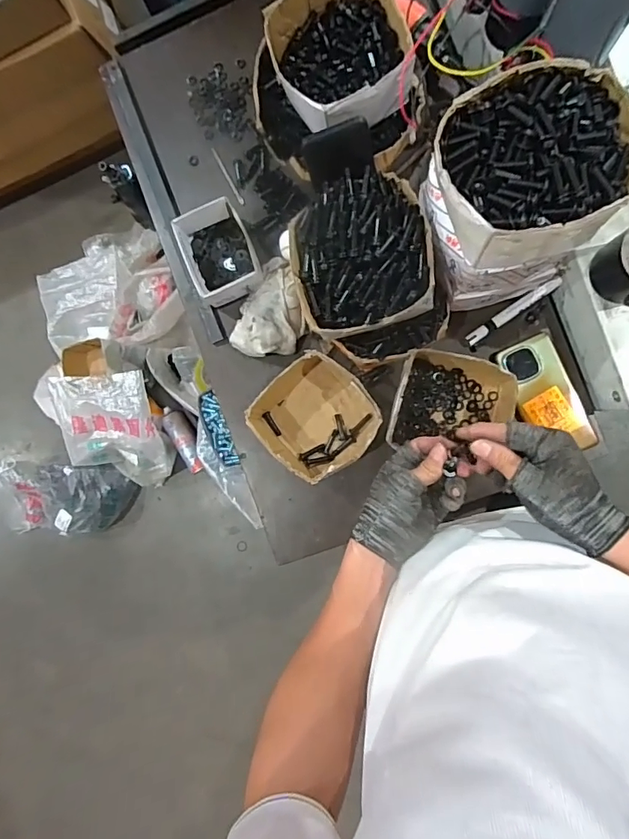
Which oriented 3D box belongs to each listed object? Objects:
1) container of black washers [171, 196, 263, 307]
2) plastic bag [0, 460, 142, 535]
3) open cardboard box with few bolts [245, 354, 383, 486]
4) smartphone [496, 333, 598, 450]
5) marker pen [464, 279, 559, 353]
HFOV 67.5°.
[{"bbox_3d":[-0.132,-0.235,0.663,0.099,0.050,0.127,-22,88,7],"label":"container of black washers"},{"bbox_3d":[-0.719,0.228,1.318,0.384,0.210,0.234,5,92,7],"label":"plastic bag"},{"bbox_3d":[0.001,-0.002,0.647,0.152,0.081,0.155,-40,86,6],"label":"open cardboard box with few bolts"},{"bbox_3d":[0.311,-0.032,0.632,0.074,0.014,0.158,-25,88,7],"label":"smartphone"},{"bbox_3d":[0.266,-0.145,0.633,0.141,0.014,0.022,-38,86,6],"label":"marker pen"}]

